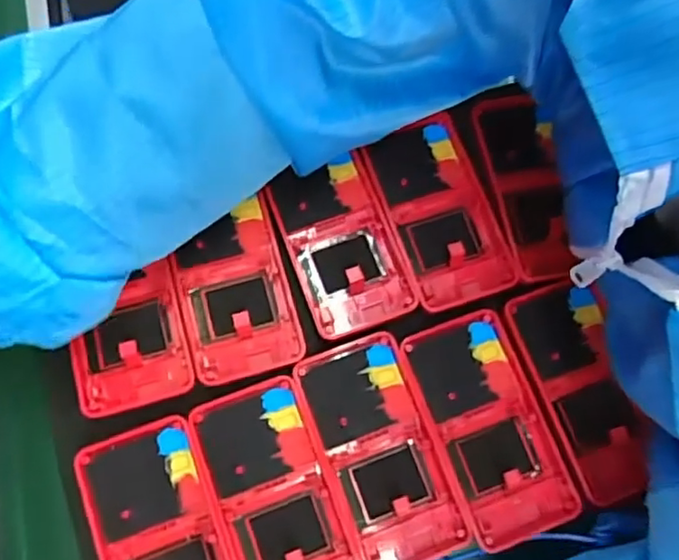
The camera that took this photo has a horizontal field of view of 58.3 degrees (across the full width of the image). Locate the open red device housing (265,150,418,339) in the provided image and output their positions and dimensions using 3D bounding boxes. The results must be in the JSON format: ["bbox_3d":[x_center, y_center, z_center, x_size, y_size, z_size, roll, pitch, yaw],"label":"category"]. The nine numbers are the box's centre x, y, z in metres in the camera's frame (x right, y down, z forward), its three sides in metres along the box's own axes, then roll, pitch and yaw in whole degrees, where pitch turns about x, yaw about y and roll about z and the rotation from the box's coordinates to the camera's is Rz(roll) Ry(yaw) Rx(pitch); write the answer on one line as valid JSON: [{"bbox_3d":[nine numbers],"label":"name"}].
[{"bbox_3d":[0.001,-0.021,0.362,0.059,0.016,0.102,-20,76,-7],"label":"open red device housing"}]

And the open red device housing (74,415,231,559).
[{"bbox_3d":[-0.093,0.138,0.317,0.061,0.014,0.119,-19,76,-7],"label":"open red device housing"}]

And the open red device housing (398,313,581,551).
[{"bbox_3d":[0.084,0.080,0.340,0.060,0.010,0.119,-20,76,-7],"label":"open red device housing"}]

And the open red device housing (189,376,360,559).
[{"bbox_3d":[-0.035,0.117,0.327,0.061,0.013,0.119,-20,76,-7],"label":"open red device housing"}]

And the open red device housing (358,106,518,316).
[{"bbox_3d":[0.061,-0.043,0.375,0.059,0.015,0.117,-17,76,-6],"label":"open red device housing"}]

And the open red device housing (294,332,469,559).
[{"bbox_3d":[0.022,0.093,0.333,0.060,0.009,0.119,-20,76,-7],"label":"open red device housing"}]

